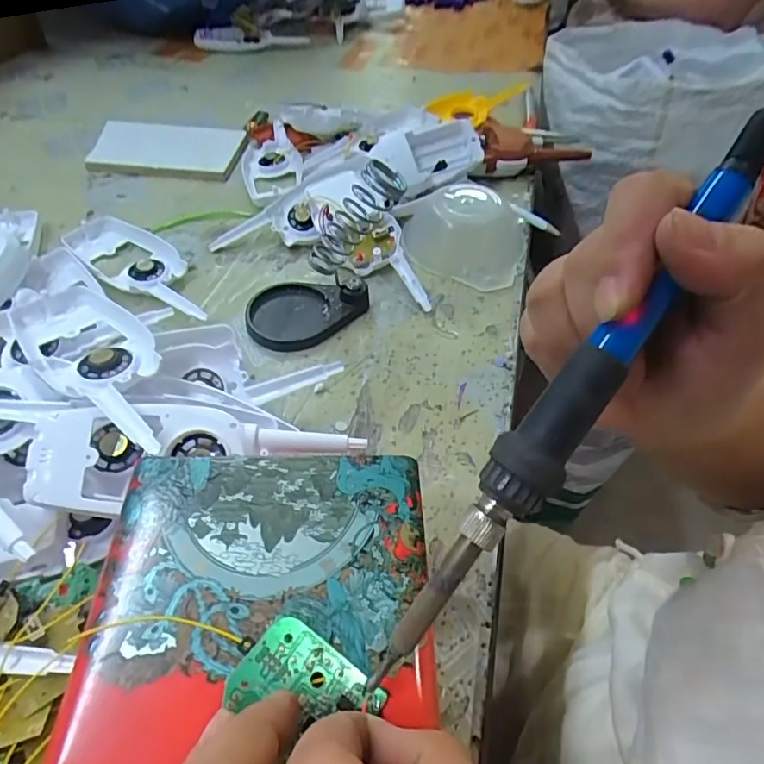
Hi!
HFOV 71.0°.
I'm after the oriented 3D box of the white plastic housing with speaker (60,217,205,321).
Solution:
[{"bbox_3d":[-0.201,-0.098,0.444,0.185,0.017,0.057,30,54,22],"label":"white plastic housing with speaker"}]

